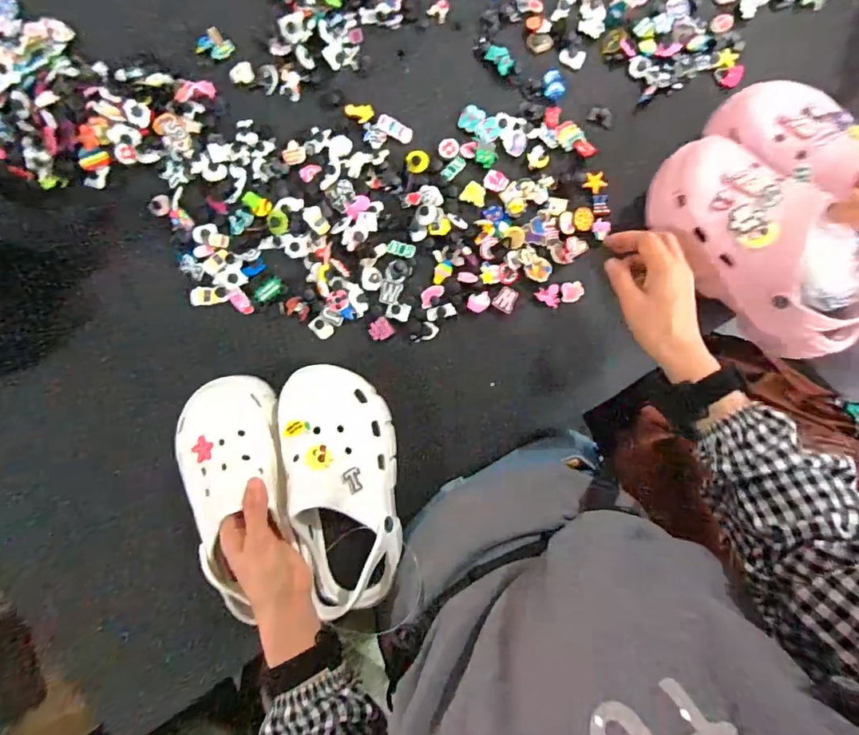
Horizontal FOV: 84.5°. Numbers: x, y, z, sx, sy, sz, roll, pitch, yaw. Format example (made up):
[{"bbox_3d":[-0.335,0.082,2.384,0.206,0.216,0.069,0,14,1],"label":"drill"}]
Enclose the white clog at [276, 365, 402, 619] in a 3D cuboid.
[{"bbox_3d":[-0.085,0.115,0.494,0.108,0.092,0.240,-13,91,-2],"label":"white clog"}]

